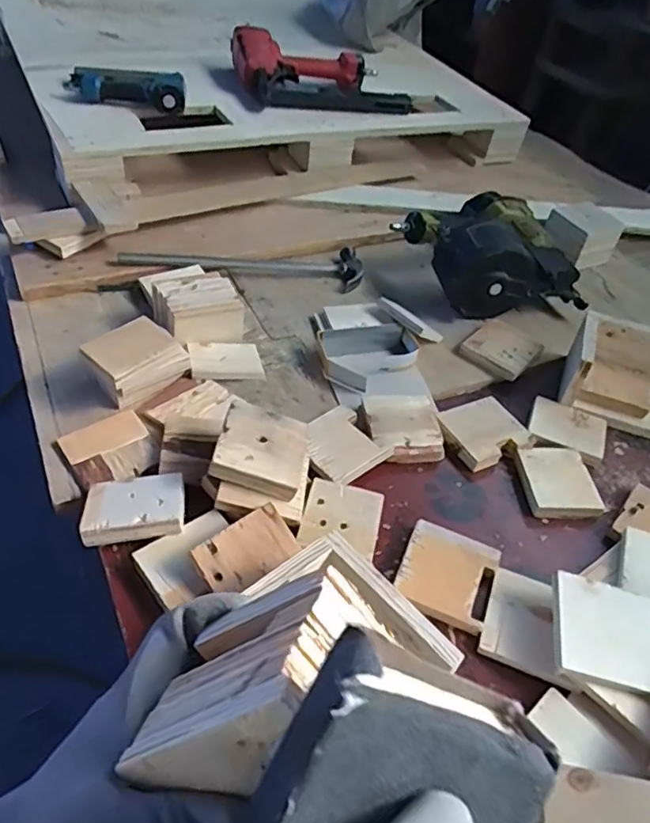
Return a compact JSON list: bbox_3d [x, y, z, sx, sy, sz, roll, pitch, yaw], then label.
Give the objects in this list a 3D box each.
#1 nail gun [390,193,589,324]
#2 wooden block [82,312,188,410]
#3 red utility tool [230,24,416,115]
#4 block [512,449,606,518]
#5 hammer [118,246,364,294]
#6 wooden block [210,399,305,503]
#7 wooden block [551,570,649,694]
[{"bbox_3d":[0.274,-0.249,0.943,0.240,0.119,0.257,-29,57,-31],"label":"nail gun"},{"bbox_3d":[-0.227,-0.062,0.724,0.073,0.062,0.104,37,53,24],"label":"wooden block"},{"bbox_3d":[-0.009,-0.683,1.201,0.315,0.080,0.257,-10,49,-17],"label":"red utility tool"},{"bbox_3d":[0.266,0.079,0.693,0.077,0.017,0.091,2,47,-6],"label":"block"},{"bbox_3d":[-0.124,-0.230,0.937,0.368,0.045,0.098,-1,47,-9],"label":"hammer"},{"bbox_3d":[-0.064,0.037,0.624,0.089,0.017,0.097,20,47,-11],"label":"wooden block"},{"bbox_3d":[0.247,0.193,0.529,0.091,0.010,0.090,14,50,3],"label":"wooden block"}]

